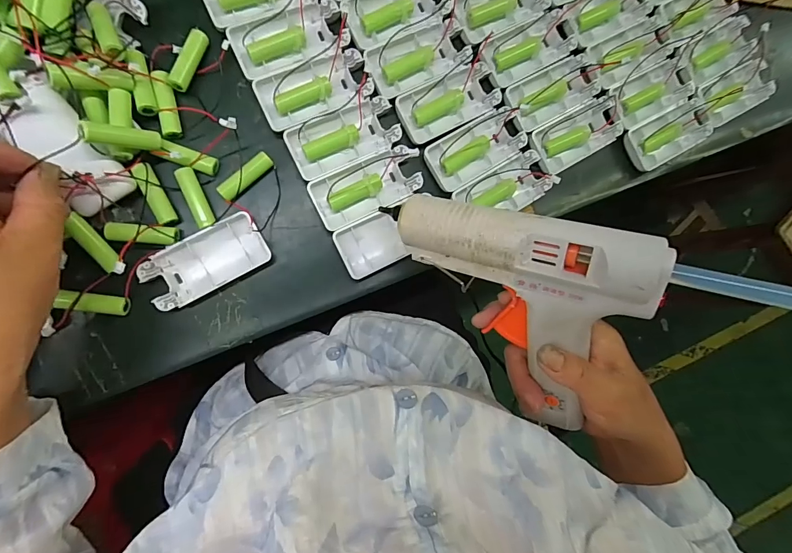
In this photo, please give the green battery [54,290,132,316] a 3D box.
[{"bbox_3d":[-0.229,0.020,0.296,0.044,0.012,0.013,11,90,-22],"label":"green battery"}]

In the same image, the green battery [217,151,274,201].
[{"bbox_3d":[-0.123,-0.082,0.321,0.049,0.016,0.015,-44,97,-5],"label":"green battery"}]

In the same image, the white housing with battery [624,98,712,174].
[{"bbox_3d":[0.272,-0.141,0.380,0.087,0.013,0.043,-29,95,-7],"label":"white housing with battery"}]

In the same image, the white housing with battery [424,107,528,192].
[{"bbox_3d":[0.073,-0.117,0.356,0.094,0.020,0.044,-31,96,-6],"label":"white housing with battery"}]

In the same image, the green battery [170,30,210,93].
[{"bbox_3d":[-0.165,-0.171,0.308,0.014,0.014,0.051,20,89,-8],"label":"green battery"}]

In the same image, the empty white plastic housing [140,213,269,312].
[{"bbox_3d":[-0.152,-0.012,0.313,0.093,0.017,0.046,-29,95,-7],"label":"empty white plastic housing"}]

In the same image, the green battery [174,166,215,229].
[{"bbox_3d":[-0.161,-0.063,0.313,0.014,0.012,0.049,-23,95,-7],"label":"green battery"}]

